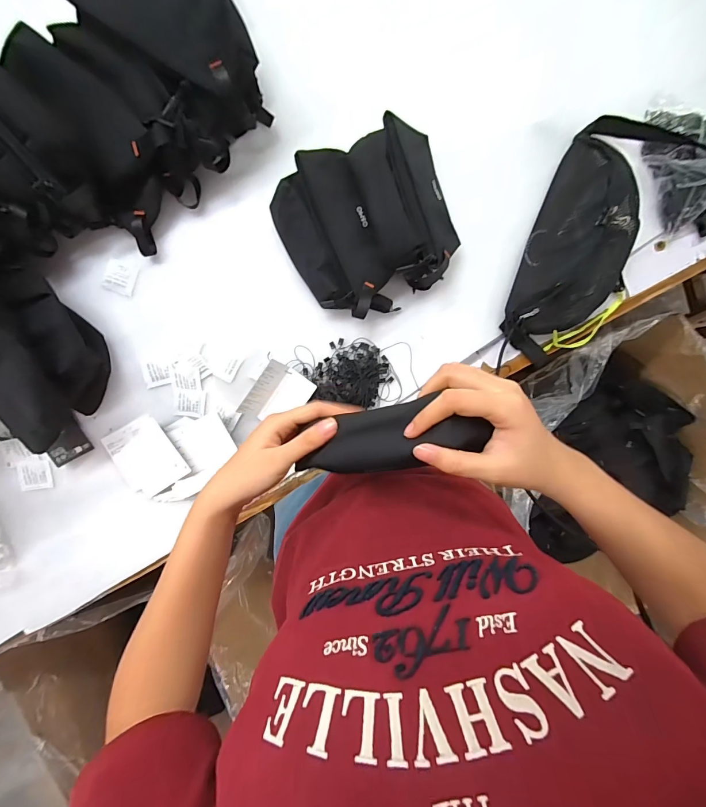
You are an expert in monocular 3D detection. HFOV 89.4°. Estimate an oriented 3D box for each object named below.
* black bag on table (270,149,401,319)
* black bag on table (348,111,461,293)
[{"bbox_3d":[-0.028,-0.218,0.488,0.113,0.057,0.213,-24,99,-3],"label":"black bag on table"},{"bbox_3d":[0.073,-0.261,0.483,0.123,0.077,0.206,-17,99,-4],"label":"black bag on table"}]

